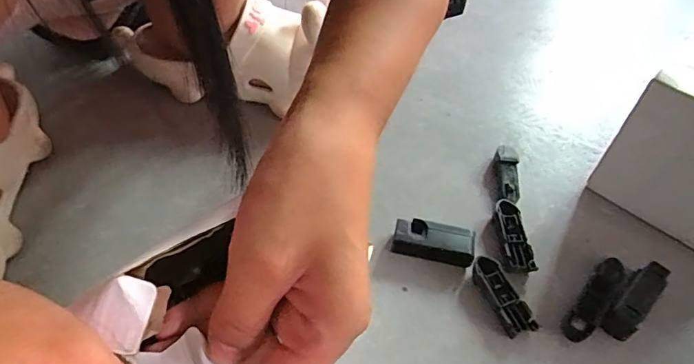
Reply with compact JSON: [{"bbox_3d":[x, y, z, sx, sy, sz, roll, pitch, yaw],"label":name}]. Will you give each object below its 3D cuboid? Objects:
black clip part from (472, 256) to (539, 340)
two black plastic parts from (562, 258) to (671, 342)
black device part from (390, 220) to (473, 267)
[{"bbox_3d":[0.106,0.078,0.332,0.022,0.013,0.057,-20,54,-17],"label":"black clip part"},{"bbox_3d":[0.182,0.079,0.328,0.037,0.024,0.079,36,58,24],"label":"two black plastic parts"},{"bbox_3d":[0.062,0.045,0.351,0.057,0.019,0.024,12,51,8],"label":"black device part"}]

